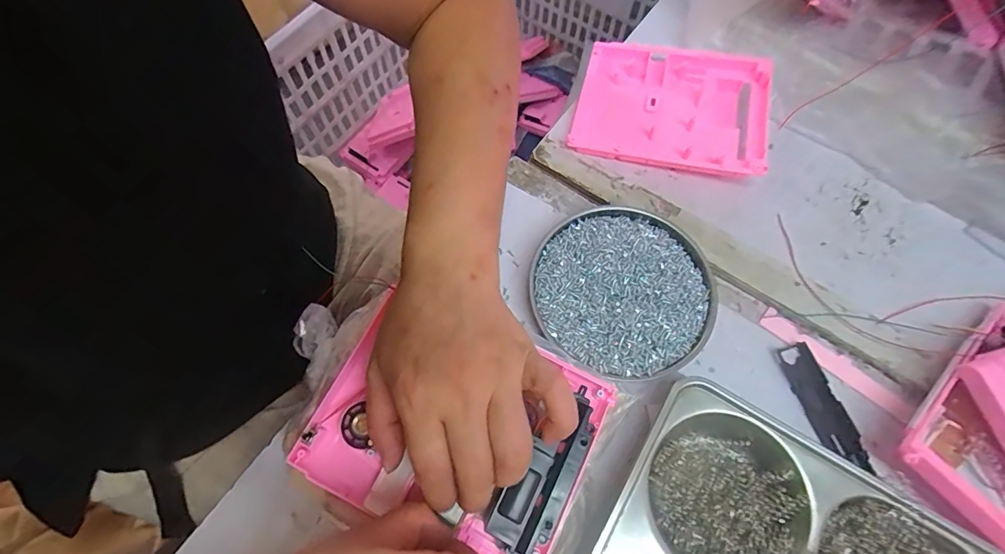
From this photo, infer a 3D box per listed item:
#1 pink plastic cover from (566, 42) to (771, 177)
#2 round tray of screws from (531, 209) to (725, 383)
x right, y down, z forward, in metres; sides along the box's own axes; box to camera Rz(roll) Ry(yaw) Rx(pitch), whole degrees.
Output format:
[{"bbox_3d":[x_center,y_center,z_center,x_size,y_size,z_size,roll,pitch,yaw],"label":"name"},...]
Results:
[{"bbox_3d":[0.147,-0.148,0.414,0.158,0.031,0.117,15,68,6],"label":"pink plastic cover"},{"bbox_3d":[0.093,0.009,0.357,0.136,0.021,0.130,0,67,0],"label":"round tray of screws"}]

